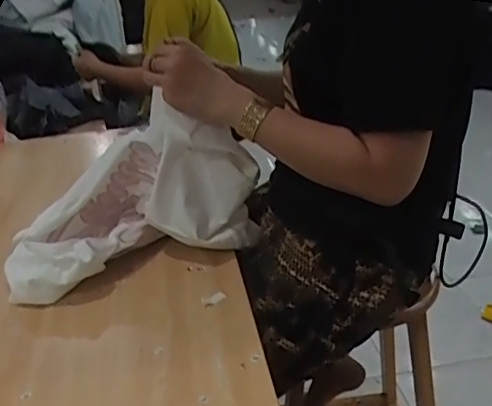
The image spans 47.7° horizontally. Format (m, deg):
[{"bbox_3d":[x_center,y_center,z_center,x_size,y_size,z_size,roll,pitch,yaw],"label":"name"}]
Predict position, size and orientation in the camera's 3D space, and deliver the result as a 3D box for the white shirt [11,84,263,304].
[{"bbox_3d":[-0.168,-0.012,0.760,0.322,0.187,0.160,-15,28,-19],"label":"white shirt"}]

